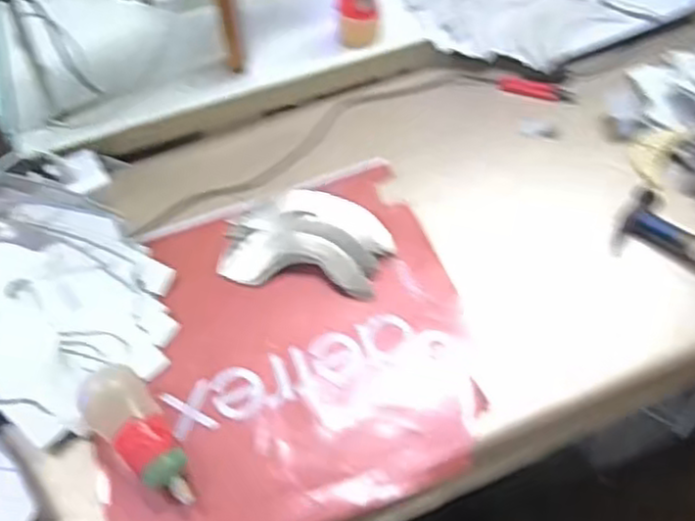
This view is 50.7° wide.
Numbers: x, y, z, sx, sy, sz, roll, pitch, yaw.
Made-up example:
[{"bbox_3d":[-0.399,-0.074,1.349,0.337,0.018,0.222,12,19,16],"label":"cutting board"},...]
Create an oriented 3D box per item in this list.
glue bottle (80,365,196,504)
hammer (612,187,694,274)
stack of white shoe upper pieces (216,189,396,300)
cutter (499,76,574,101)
[{"bbox_3d":[-0.201,0.169,0.713,0.066,0.061,0.158,-38,65,-22],"label":"glue bottle"},{"bbox_3d":[0.389,-0.015,0.832,0.163,0.038,0.086,27,60,21],"label":"hammer"},{"bbox_3d":[-0.048,-0.034,0.868,0.191,0.035,0.144,7,58,7],"label":"stack of white shoe upper pieces"},{"bbox_3d":[0.256,-0.233,1.002,0.099,0.007,0.025,16,60,13],"label":"cutter"}]

